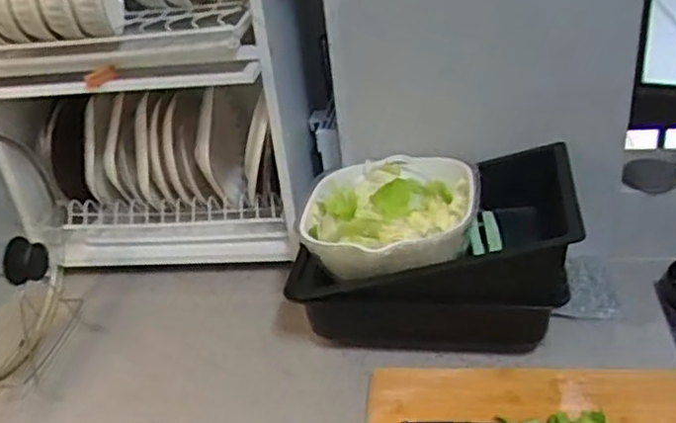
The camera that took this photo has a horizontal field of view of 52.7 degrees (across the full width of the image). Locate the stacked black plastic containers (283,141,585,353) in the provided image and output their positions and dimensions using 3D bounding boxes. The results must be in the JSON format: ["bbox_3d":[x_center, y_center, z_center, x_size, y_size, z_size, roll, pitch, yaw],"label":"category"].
[{"bbox_3d":[0.139,0.047,0.945,0.346,0.194,0.292,0,31,12],"label":"stacked black plastic containers"}]

